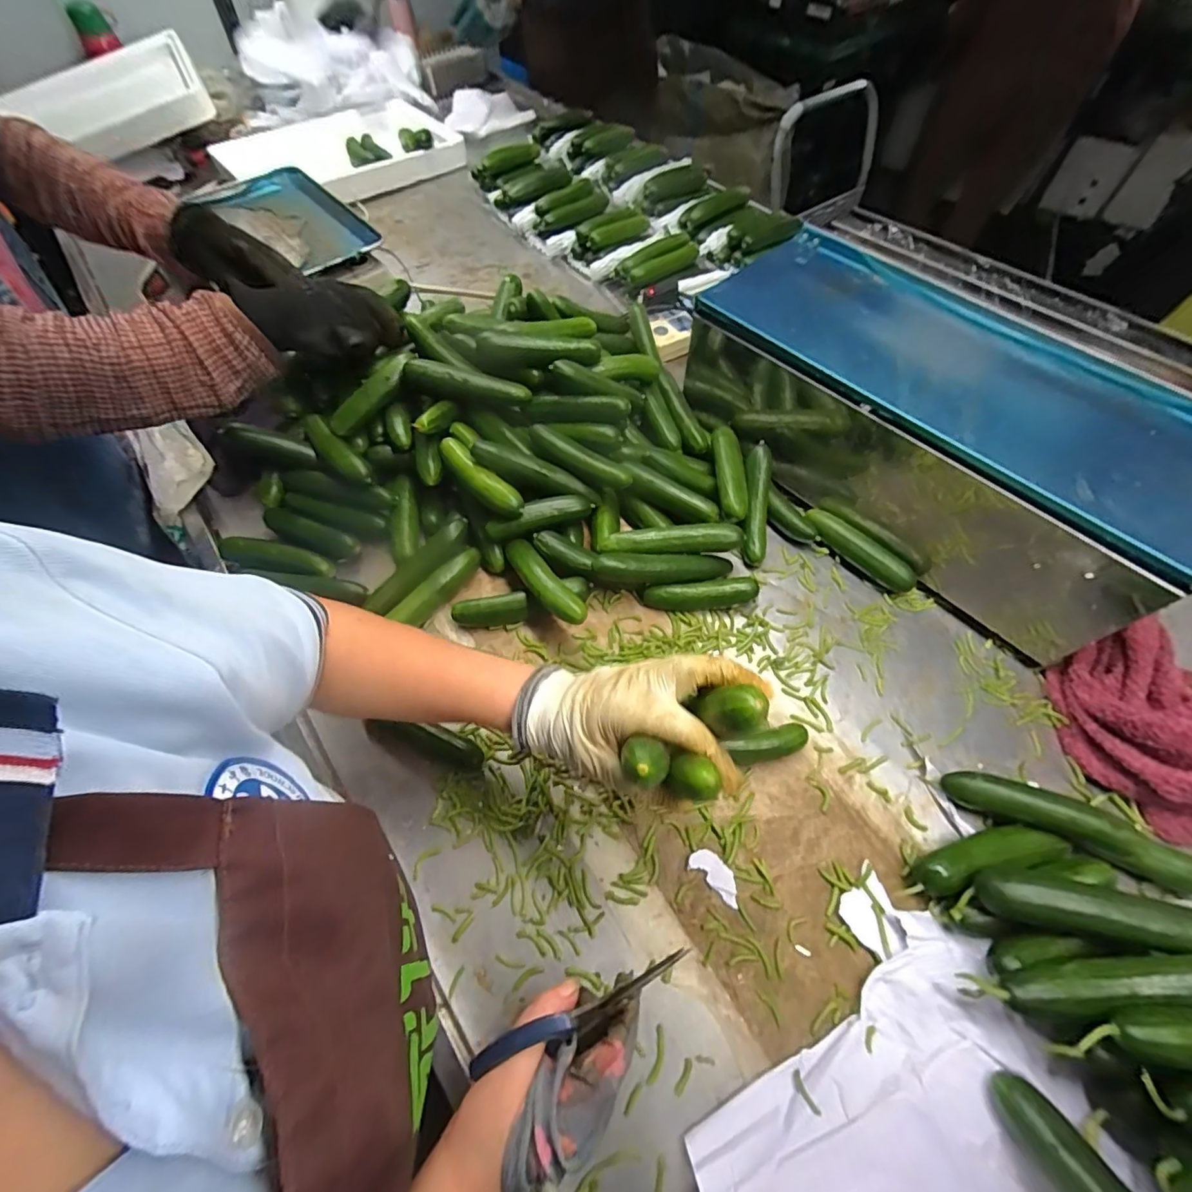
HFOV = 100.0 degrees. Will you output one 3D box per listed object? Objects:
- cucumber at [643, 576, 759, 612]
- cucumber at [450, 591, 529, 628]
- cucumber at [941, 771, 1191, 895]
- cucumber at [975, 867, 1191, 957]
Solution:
[{"bbox_3d":[0.110,-0.002,0.529,0.114,0.032,0.025,-4,60,0],"label":"cucumber"},{"bbox_3d":[-0.110,0.016,0.523,0.076,0.022,0.025,-10,64,-6],"label":"cucumber"},{"bbox_3d":[0.396,0.192,0.404,0.197,0.058,0.031,21,63,13],"label":"cucumber"},{"bbox_3d":[0.353,0.219,0.345,0.147,0.034,0.036,0,61,23],"label":"cucumber"}]

